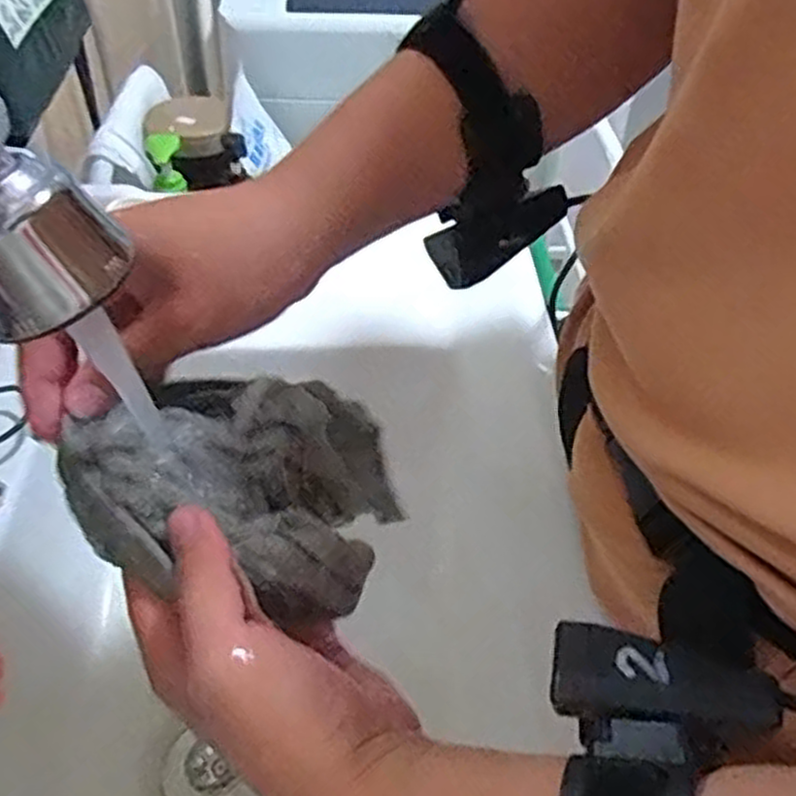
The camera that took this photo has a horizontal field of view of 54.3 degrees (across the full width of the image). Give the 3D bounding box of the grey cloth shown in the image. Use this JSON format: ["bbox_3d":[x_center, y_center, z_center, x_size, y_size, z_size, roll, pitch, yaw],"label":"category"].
[{"bbox_3d":[-0.065,0.039,0.302,0.121,0.055,0.090,1,42,-2],"label":"grey cloth"}]

